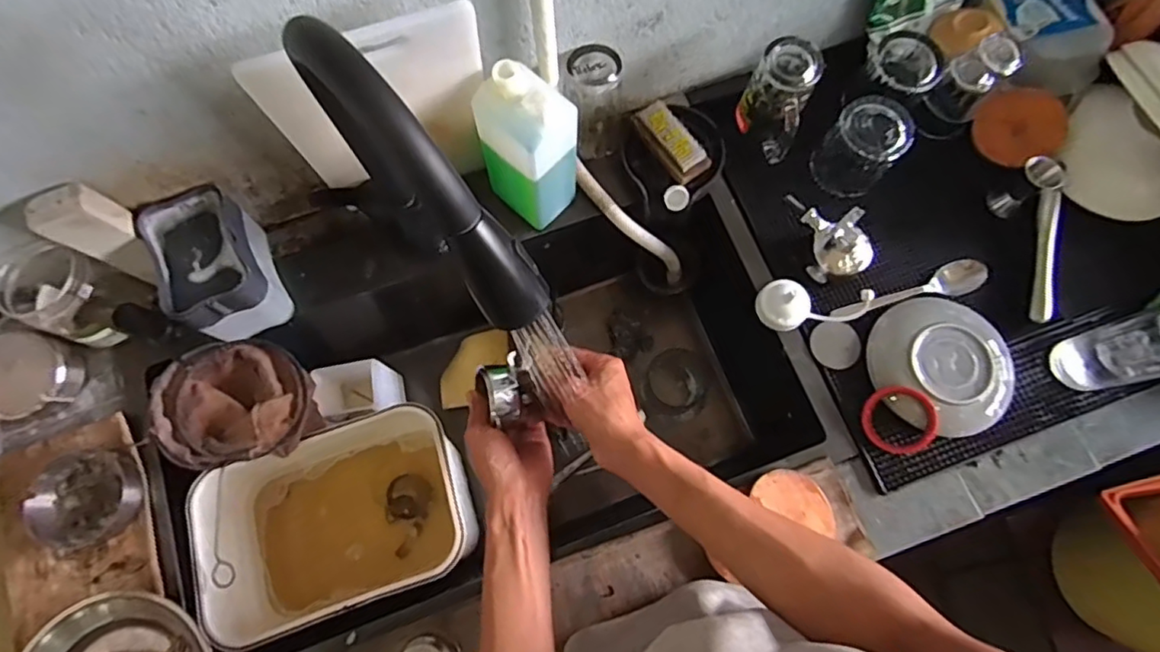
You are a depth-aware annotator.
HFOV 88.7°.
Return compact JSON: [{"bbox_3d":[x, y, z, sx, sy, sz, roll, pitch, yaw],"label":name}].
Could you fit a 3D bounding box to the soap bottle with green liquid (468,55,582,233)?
[{"bbox_3d":[-0.051,-0.193,0.640,0.078,0.196,0.076,43,78,11],"label":"soap bottle with green liquid"}]

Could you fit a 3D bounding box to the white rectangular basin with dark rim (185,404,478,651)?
[{"bbox_3d":[-0.277,0.229,0.721,0.273,0.191,0.200,-19,74,-6],"label":"white rectangular basin with dark rim"}]

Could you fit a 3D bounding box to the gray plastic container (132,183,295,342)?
[{"bbox_3d":[-0.394,-0.062,0.653,0.089,0.110,0.147,-25,75,-7],"label":"gray plastic container"}]

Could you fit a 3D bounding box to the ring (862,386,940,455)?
[{"bbox_3d":[0.350,0.103,0.649,0.074,0.008,0.073,-1,84,13],"label":"ring"}]

